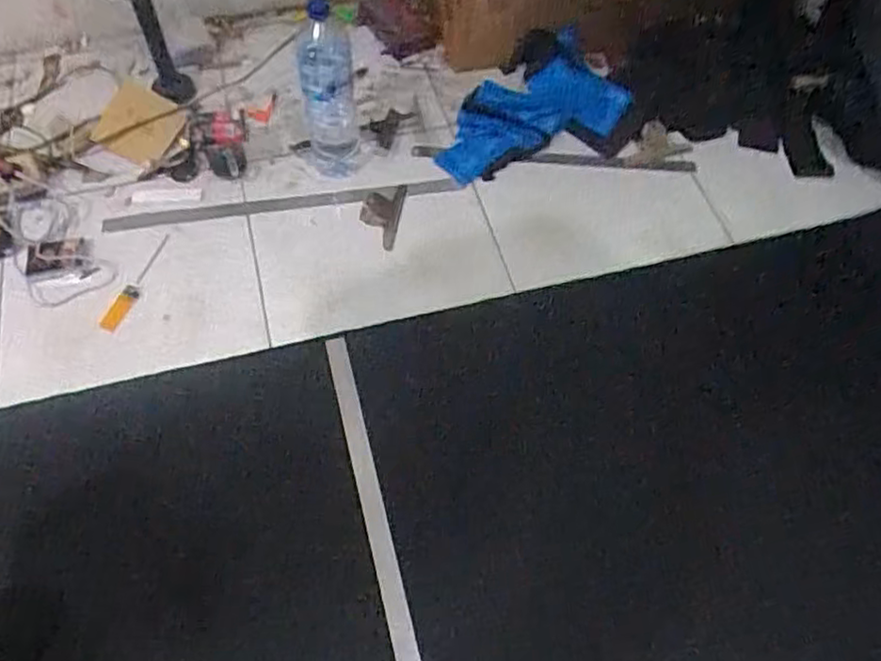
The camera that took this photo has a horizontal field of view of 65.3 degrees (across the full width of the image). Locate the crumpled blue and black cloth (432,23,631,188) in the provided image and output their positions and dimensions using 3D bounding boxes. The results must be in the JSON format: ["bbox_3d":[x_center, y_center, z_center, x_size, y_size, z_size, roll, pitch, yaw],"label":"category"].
[{"bbox_3d":[0.163,-0.419,1.282,0.384,0.095,0.225,-16,60,-9],"label":"crumpled blue and black cloth"}]

